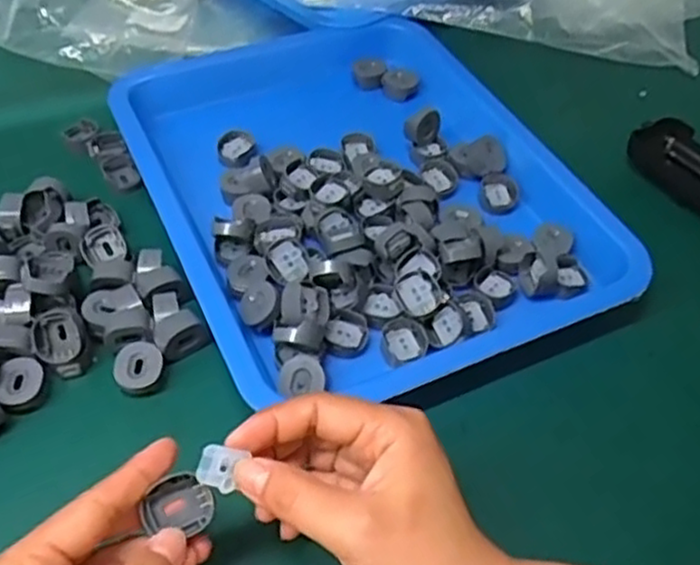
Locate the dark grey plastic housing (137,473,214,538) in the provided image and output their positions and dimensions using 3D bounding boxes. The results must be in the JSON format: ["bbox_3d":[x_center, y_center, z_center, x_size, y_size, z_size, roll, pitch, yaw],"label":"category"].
[{"bbox_3d":[-0.070,0.091,0.294,0.027,0.009,0.022,-19,56,-19],"label":"dark grey plastic housing"}]

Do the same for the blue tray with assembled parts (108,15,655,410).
[{"bbox_3d":[-0.002,-0.076,0.498,0.259,0.040,0.342,-18,53,-19],"label":"blue tray with assembled parts"}]

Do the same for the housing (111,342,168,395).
[{"bbox_3d":[-0.116,0.048,0.401,0.028,0.012,0.028,2,73,-6],"label":"housing"}]

